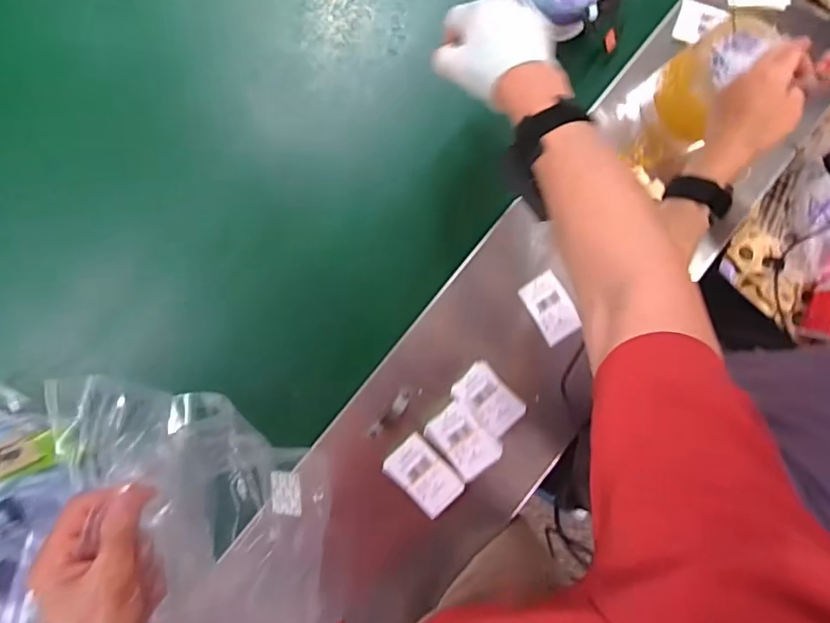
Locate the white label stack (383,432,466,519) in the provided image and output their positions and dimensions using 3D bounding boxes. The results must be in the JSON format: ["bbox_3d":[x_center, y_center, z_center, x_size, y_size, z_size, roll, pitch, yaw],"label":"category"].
[{"bbox_3d":[0.011,0.194,0.636,0.085,0.028,0.057,45,86,-6],"label":"white label stack"}]

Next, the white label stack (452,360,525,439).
[{"bbox_3d":[0.087,0.106,0.648,0.054,0.034,0.079,-42,96,-5],"label":"white label stack"}]

